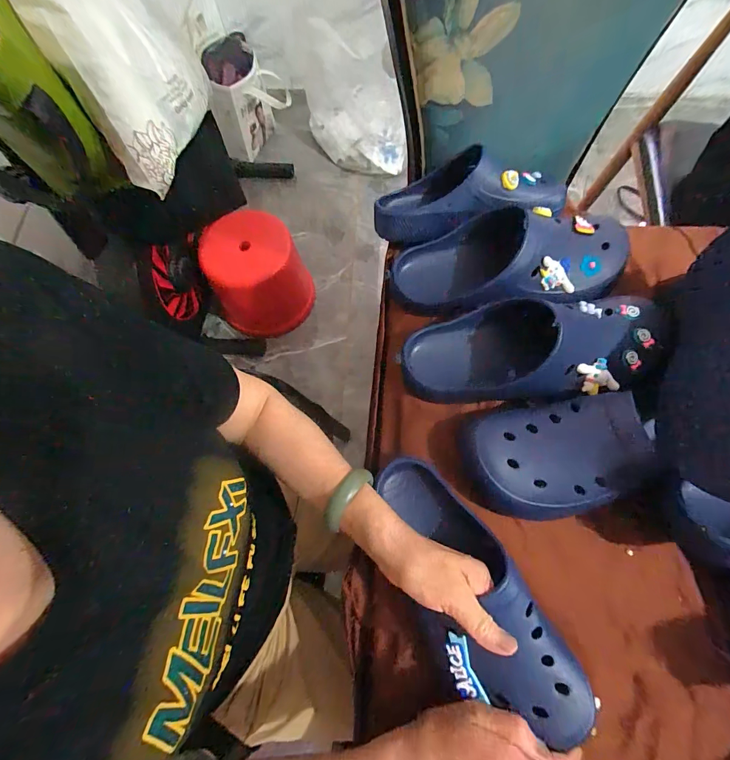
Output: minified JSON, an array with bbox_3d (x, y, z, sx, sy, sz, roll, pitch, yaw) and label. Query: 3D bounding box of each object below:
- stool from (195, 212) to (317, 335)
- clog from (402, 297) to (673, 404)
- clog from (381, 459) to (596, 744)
[{"bbox_3d":[-0.302,-0.297,1.067,0.258,0.267,0.246,-15,71,-4],"label":"stool"},{"bbox_3d":[0.188,-0.034,0.421,0.285,0.085,0.121,3,71,3],"label":"clog"},{"bbox_3d":[0.091,0.190,0.338,0.103,0.090,0.248,-26,59,-7],"label":"clog"}]

